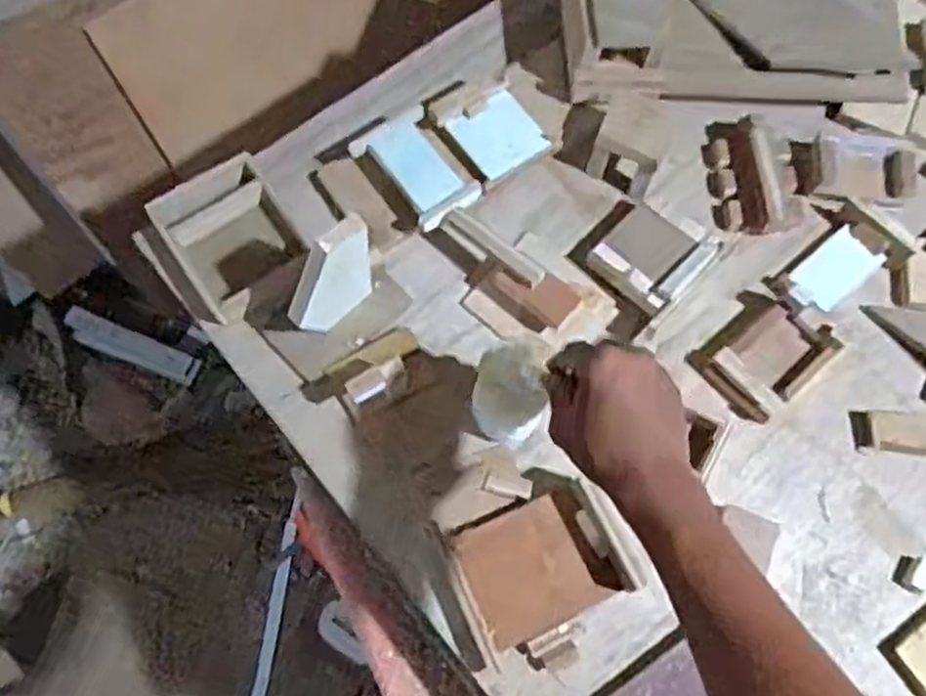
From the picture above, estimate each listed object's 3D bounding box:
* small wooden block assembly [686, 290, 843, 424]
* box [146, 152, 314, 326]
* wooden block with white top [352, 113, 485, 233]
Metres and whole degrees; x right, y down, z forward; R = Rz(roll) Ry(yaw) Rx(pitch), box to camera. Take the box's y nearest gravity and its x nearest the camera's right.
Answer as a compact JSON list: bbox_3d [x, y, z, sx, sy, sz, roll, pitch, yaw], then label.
[{"bbox_3d":[0.279,0.003,0.726,0.113,0.032,0.096,-39,74,-15],"label":"small wooden block assembly"},{"bbox_3d":[-0.223,-0.105,0.758,0.112,0.046,0.146,-33,74,-11],"label":"box"},{"bbox_3d":[-0.043,-0.175,0.760,0.074,0.023,0.115,-36,73,-14],"label":"wooden block with white top"}]

